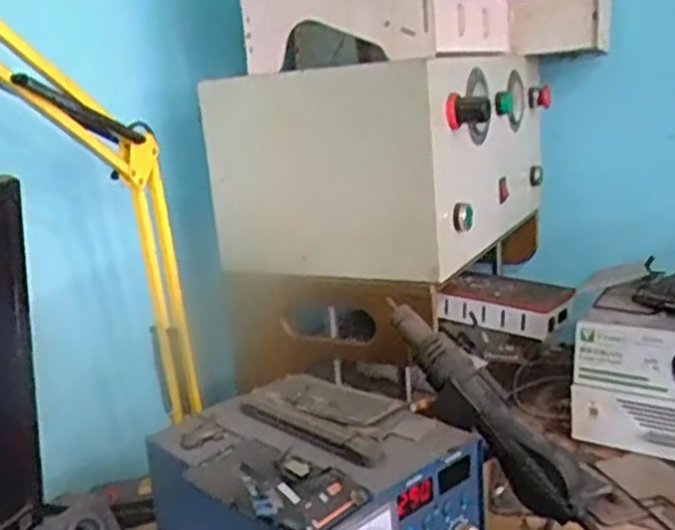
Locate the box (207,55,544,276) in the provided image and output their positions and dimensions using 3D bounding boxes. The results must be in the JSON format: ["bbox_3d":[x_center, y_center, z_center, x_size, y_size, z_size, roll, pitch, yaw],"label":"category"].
[{"bbox_3d":[0.062,-0.130,0.893,0.296,0.219,0.339,4,17,33],"label":"box"}]

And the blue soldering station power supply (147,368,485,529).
[{"bbox_3d":[-0.019,0.197,0.616,0.198,0.148,0.221,-16,18,-38],"label":"blue soldering station power supply"}]

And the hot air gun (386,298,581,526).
[{"bbox_3d":[0.121,0.117,0.629,0.044,0.065,0.228,-15,52,-35],"label":"hot air gun"}]

